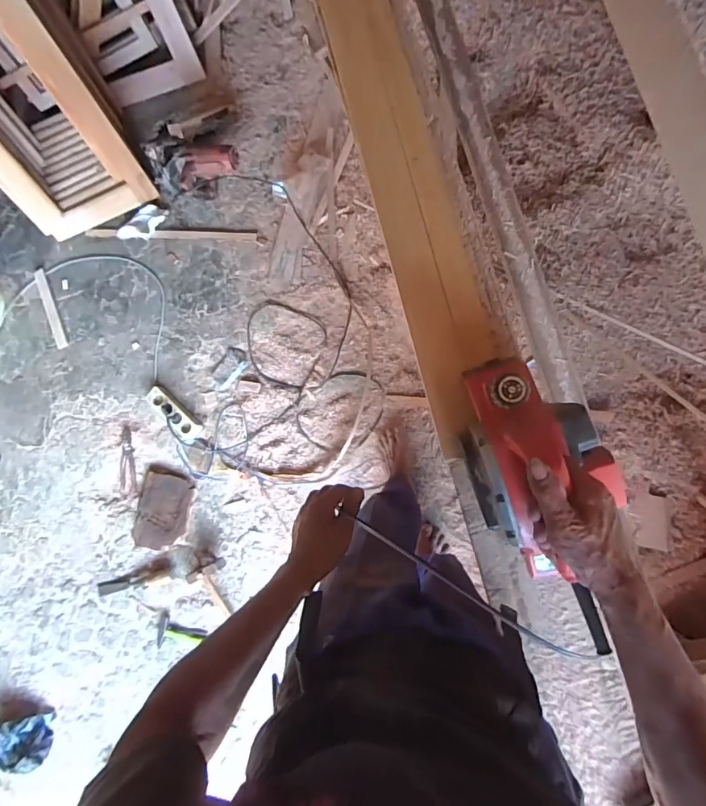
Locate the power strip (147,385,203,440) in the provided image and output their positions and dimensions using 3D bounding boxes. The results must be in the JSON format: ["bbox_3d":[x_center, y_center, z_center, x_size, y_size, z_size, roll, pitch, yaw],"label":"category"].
[{"bbox_3d":[-0.563,0.032,1.443,0.215,0.050,0.070,43,91,9],"label":"power strip"}]

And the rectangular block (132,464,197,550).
[{"bbox_3d":[-0.585,0.325,1.416,0.178,0.025,0.242,6,86,8],"label":"rectangular block"}]

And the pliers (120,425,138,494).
[{"bbox_3d":[-0.733,0.183,1.488,0.060,0.016,0.211,-3,84,7],"label":"pliers"}]

